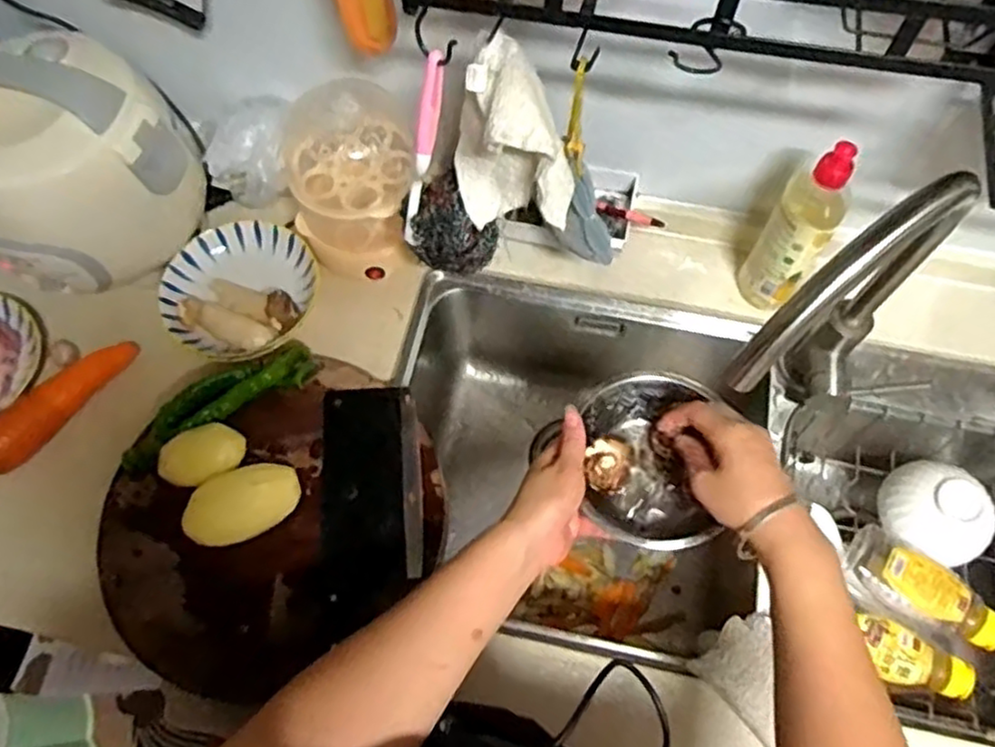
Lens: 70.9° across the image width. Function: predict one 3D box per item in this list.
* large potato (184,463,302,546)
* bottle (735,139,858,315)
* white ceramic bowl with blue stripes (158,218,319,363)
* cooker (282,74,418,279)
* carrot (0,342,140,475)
[{"bbox_3d":[-0.234,0.121,0.649,0.104,0.048,0.060,-26,68,-11],"label":"large potato"},{"bbox_3d":[0.302,-0.142,0.714,0.058,0.210,0.059,28,69,13],"label":"bottle"},{"bbox_3d":[-0.289,-0.102,0.780,0.165,0.052,0.169,0,66,1],"label":"white ceramic bowl with blue stripes"},{"bbox_3d":[-0.157,-0.204,0.742,0.136,0.164,0.131,-23,67,-9],"label":"cooker"},{"bbox_3d":[-0.469,0.025,0.738,0.047,0.041,0.185,36,71,16],"label":"carrot"}]

